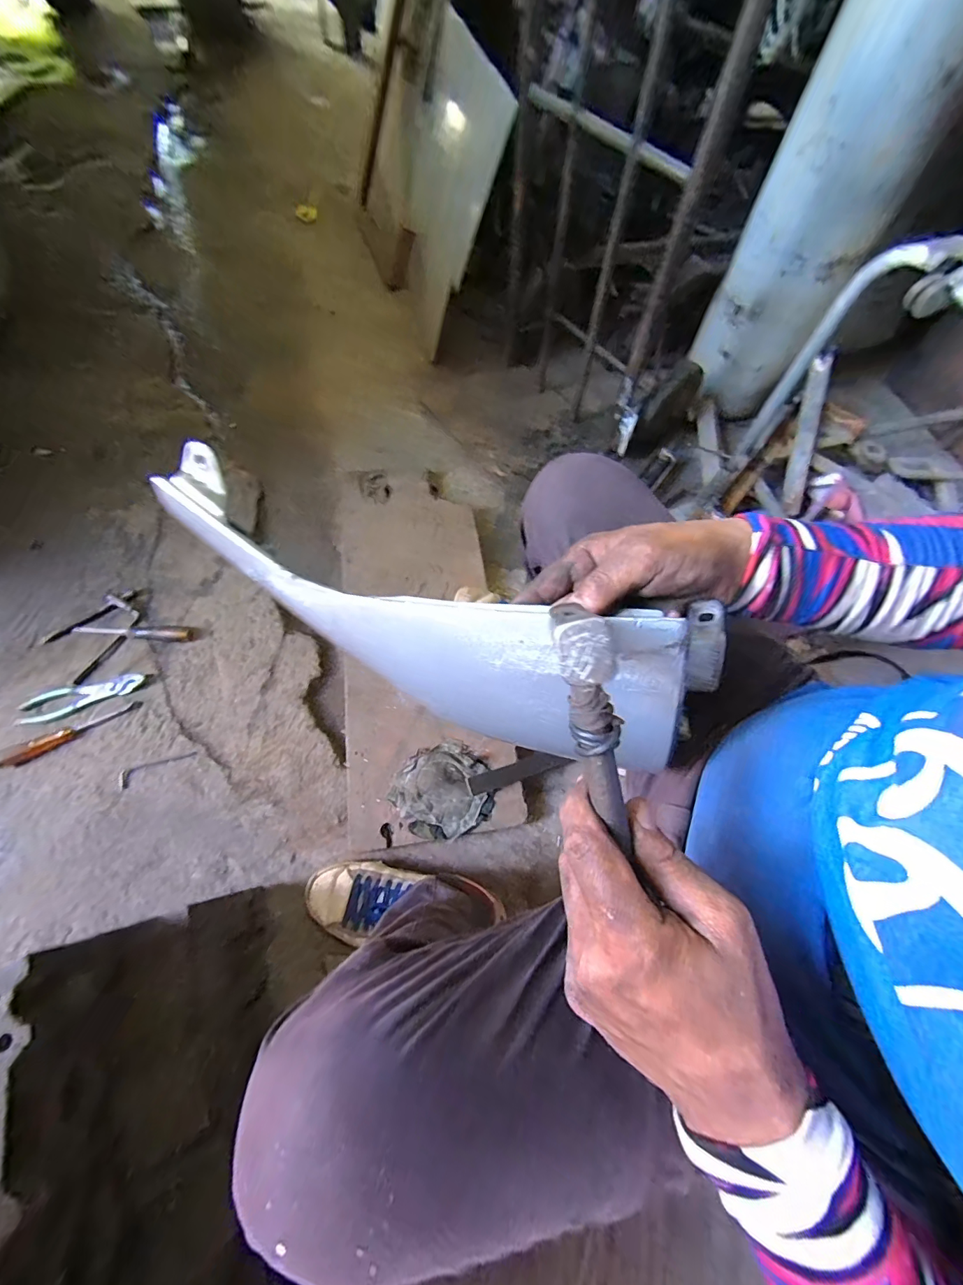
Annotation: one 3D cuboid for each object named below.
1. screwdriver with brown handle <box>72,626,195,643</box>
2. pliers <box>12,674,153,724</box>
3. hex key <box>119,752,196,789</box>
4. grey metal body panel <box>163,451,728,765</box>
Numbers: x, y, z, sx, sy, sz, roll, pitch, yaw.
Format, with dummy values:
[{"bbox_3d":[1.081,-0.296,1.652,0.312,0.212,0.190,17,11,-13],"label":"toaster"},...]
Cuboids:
[{"bbox_3d":[-0.637,-0.018,0.803,0.208,0.022,0.027,2,63,1],"label":"screwdriver with brown handle"},{"bbox_3d":[-0.679,0.094,0.747,0.197,0.007,0.055,-14,64,-7],"label":"pliers"},{"bbox_3d":[-0.529,0.200,0.714,0.115,0.004,0.029,-23,66,-11],"label":"hex key"},{"bbox_3d":[-0.041,-0.020,0.319,0.408,0.142,0.107,19,65,7],"label":"grey metal body panel"}]

